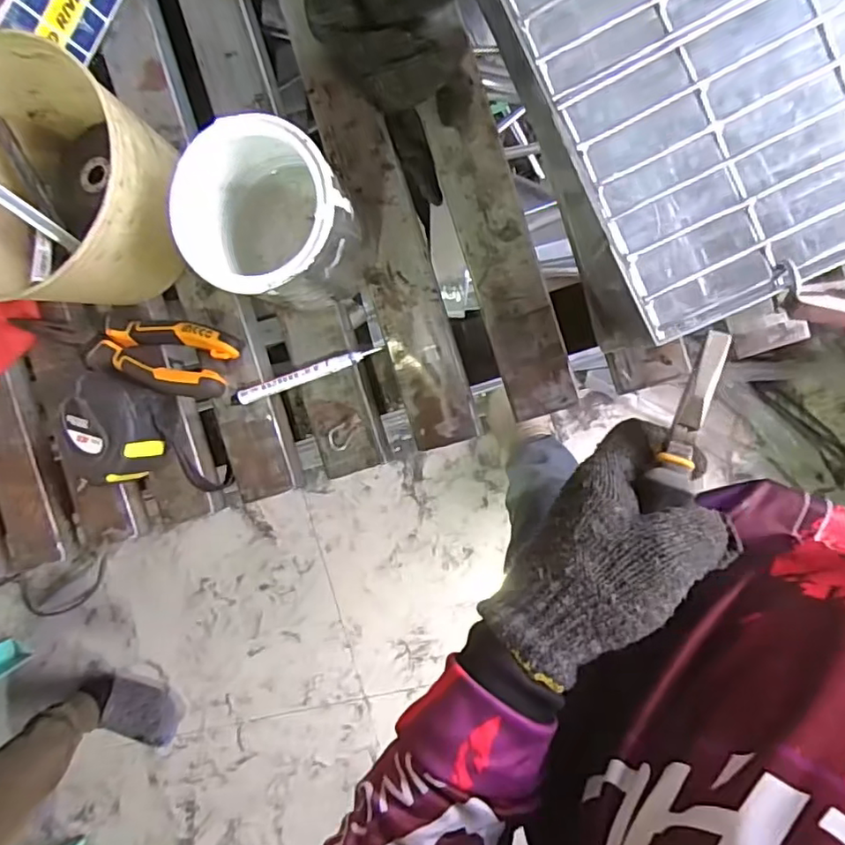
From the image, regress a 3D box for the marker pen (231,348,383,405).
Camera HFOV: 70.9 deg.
[{"bbox_3d":[-0.090,-0.037,0.451,0.120,0.010,0.012,-18,82,0],"label":"marker pen"}]

